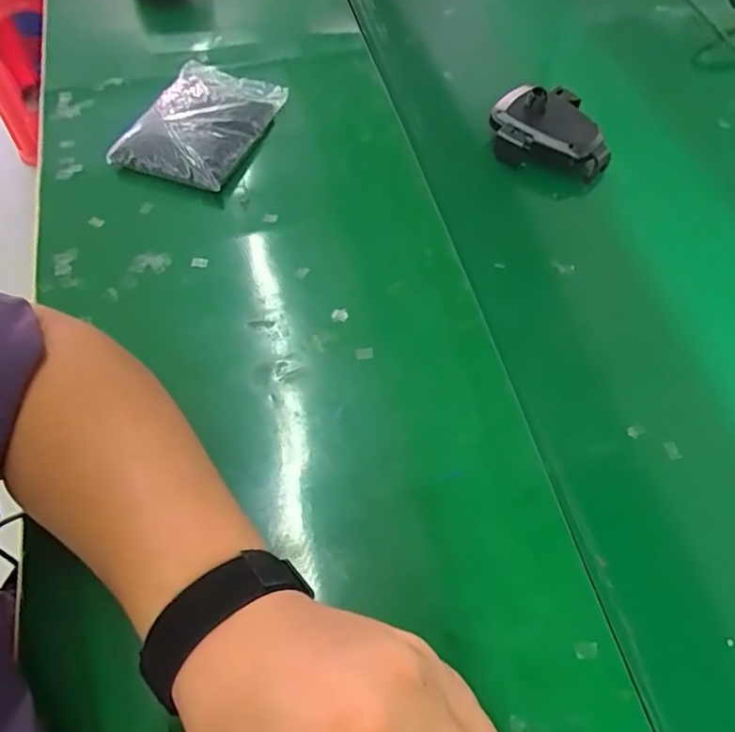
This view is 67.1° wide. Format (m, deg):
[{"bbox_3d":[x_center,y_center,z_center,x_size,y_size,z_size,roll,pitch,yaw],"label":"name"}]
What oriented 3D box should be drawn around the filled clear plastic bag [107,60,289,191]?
[{"bbox_3d":[-0.152,-0.231,0.514,0.101,0.027,0.153,16,60,12],"label":"filled clear plastic bag"}]

